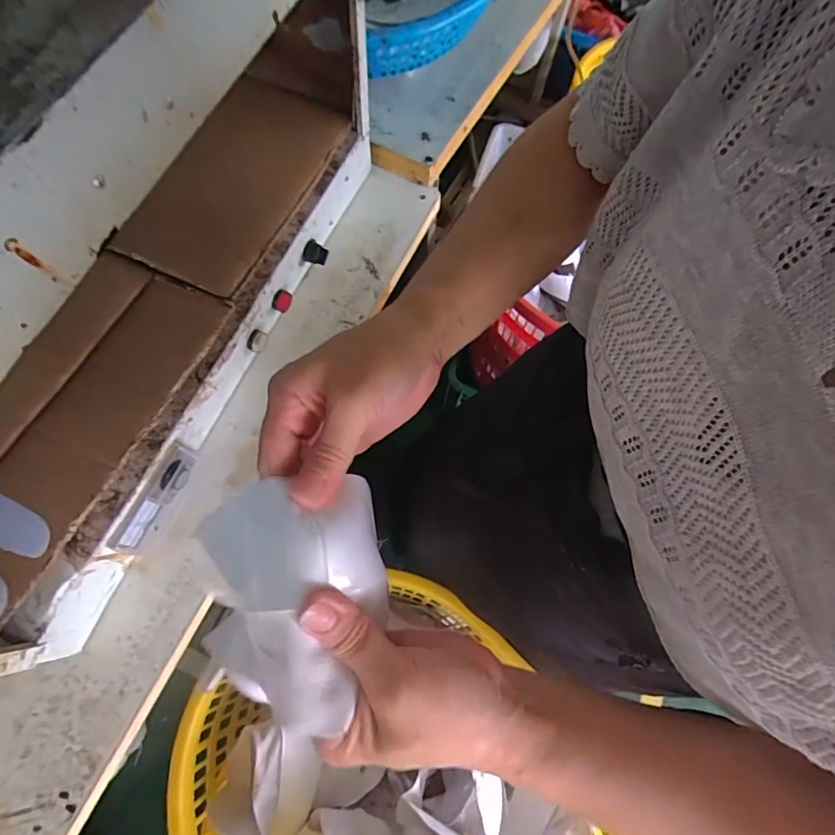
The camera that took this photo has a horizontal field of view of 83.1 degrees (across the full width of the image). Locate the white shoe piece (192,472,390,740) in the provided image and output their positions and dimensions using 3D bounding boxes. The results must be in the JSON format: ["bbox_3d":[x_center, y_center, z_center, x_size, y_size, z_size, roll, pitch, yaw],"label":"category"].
[{"bbox_3d":[-0.058,0.087,0.230,0.083,0.042,0.111,-8,71,-5],"label":"white shoe piece"}]

